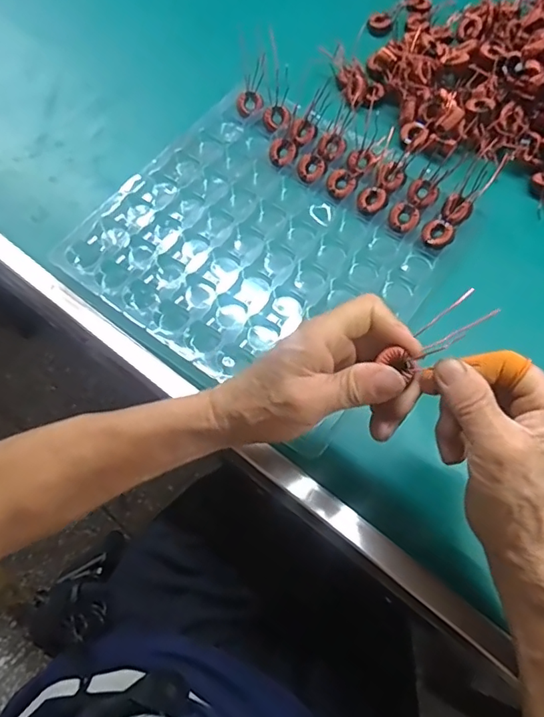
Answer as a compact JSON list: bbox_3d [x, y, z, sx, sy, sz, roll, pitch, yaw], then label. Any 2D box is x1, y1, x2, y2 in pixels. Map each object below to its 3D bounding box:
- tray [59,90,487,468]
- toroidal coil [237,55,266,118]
[{"bbox_3d":[-0.001,-0.104,0.457,0.282,0.021,0.267,33,71,16],"label":"tray"},{"bbox_3d":[-0.018,-0.275,0.519,0.025,0.010,0.058,23,105,12],"label":"toroidal coil"}]

